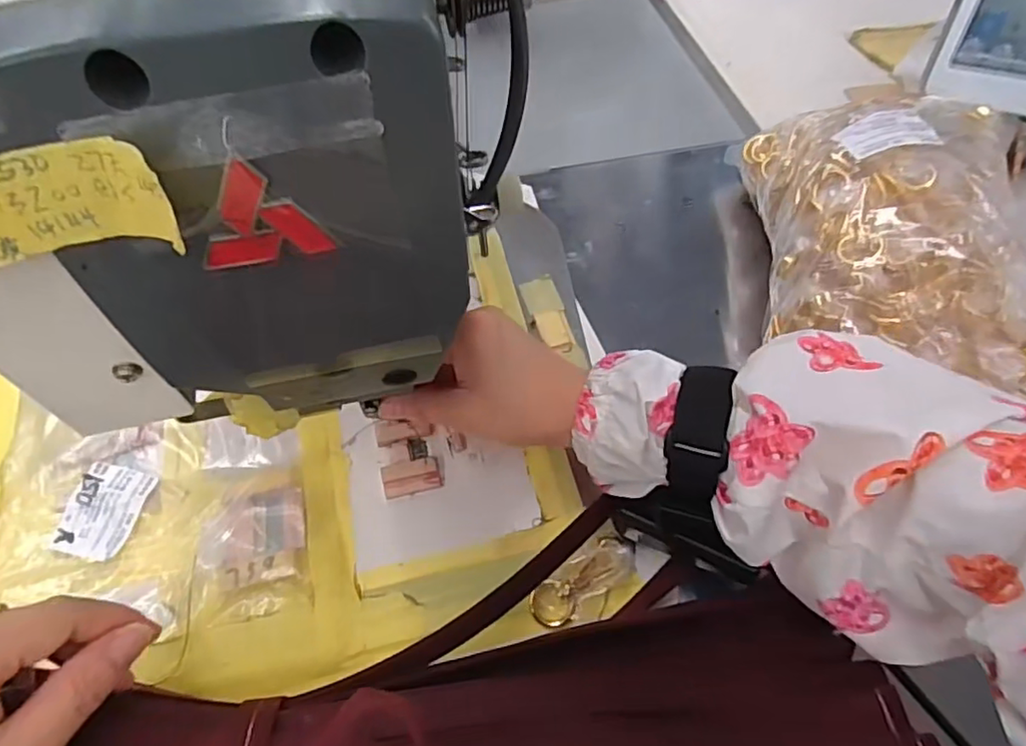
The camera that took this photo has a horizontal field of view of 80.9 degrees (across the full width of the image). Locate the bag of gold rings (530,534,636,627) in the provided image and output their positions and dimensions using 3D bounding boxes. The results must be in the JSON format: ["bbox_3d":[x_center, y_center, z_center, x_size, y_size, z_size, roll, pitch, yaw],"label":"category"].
[{"bbox_3d":[0.037,0.103,0.304,0.061,0.019,0.022,-30,62,-17],"label":"bag of gold rings"}]

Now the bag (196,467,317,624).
[{"bbox_3d":[-0.137,0.086,0.317,0.054,0.008,0.085,-14,58,-8],"label":"bag"}]

